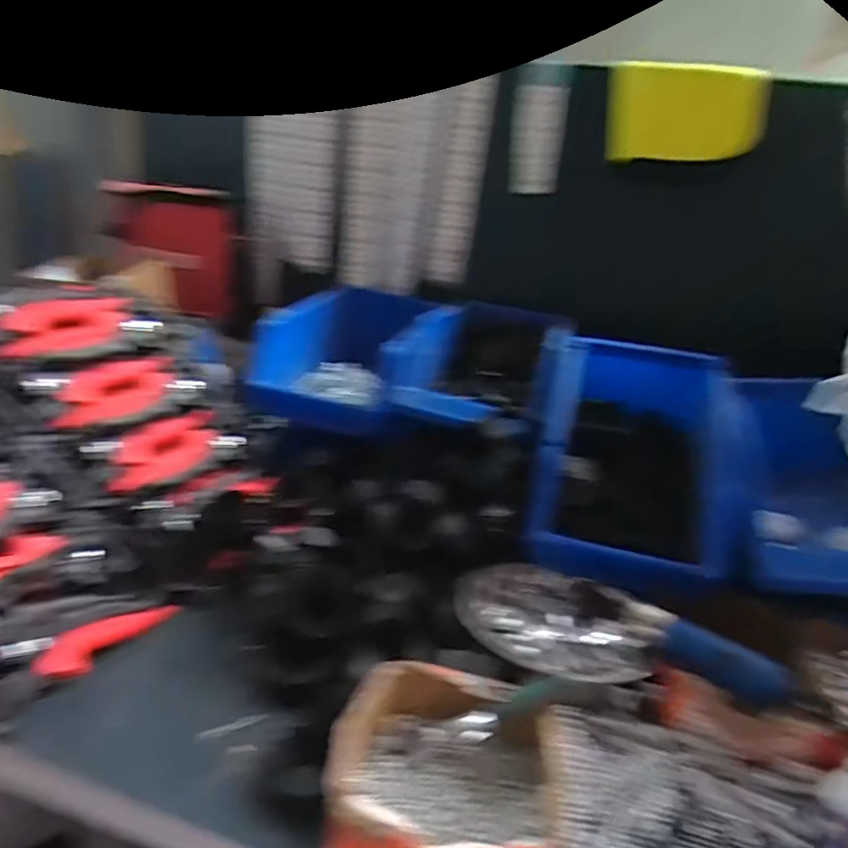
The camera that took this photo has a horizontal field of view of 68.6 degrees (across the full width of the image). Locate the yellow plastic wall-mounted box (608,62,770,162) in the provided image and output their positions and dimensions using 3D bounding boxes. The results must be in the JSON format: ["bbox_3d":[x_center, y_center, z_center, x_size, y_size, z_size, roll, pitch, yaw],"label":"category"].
[{"bbox_3d":[0.376,-0.451,0.906,0.215,0.125,0.037,15,20,21],"label":"yellow plastic wall-mounted box"}]

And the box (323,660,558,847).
[{"bbox_3d":[0.016,0.260,0.453,0.162,0.071,0.159,10,19,7],"label":"box"}]

